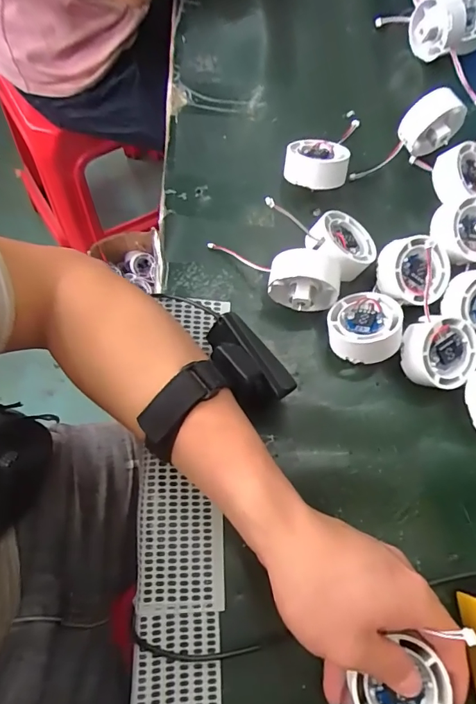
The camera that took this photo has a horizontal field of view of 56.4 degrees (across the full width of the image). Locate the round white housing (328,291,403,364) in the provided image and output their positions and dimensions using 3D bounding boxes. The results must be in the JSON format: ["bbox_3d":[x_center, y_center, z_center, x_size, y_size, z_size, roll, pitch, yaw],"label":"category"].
[{"bbox_3d":[0.097,-0.018,0.341,0.053,0.029,0.051,5,42,17],"label":"round white housing"}]

